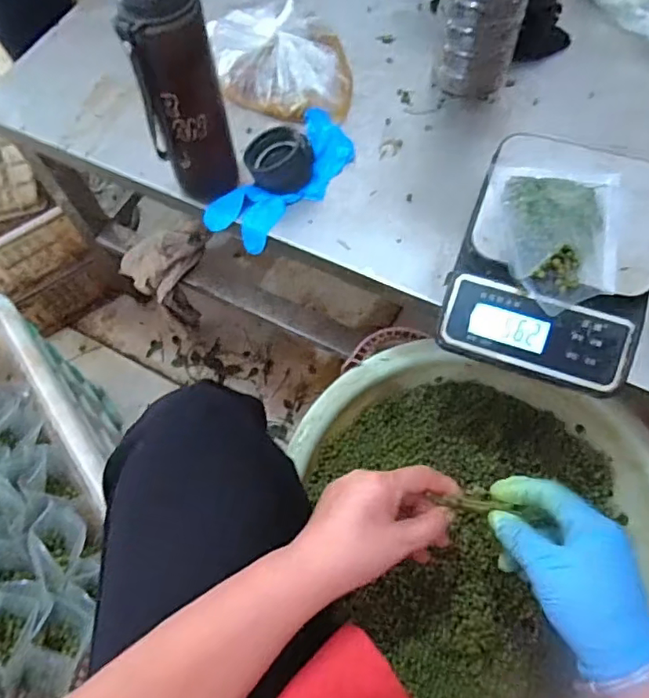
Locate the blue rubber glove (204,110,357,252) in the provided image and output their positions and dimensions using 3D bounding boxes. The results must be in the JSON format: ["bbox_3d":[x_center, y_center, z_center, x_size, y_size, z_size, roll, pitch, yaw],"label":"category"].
[{"bbox_3d":[-0.037,-0.166,0.566,0.072,0.028,0.168,37,72,18],"label":"blue rubber glove"}]

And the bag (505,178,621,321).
[{"bbox_3d":[0.187,-0.094,0.443,0.088,0.033,0.124,11,66,8],"label":"bag"}]

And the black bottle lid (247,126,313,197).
[{"bbox_3d":[-0.046,-0.186,0.547,0.062,0.044,0.049,32,71,17],"label":"black bottle lid"}]

